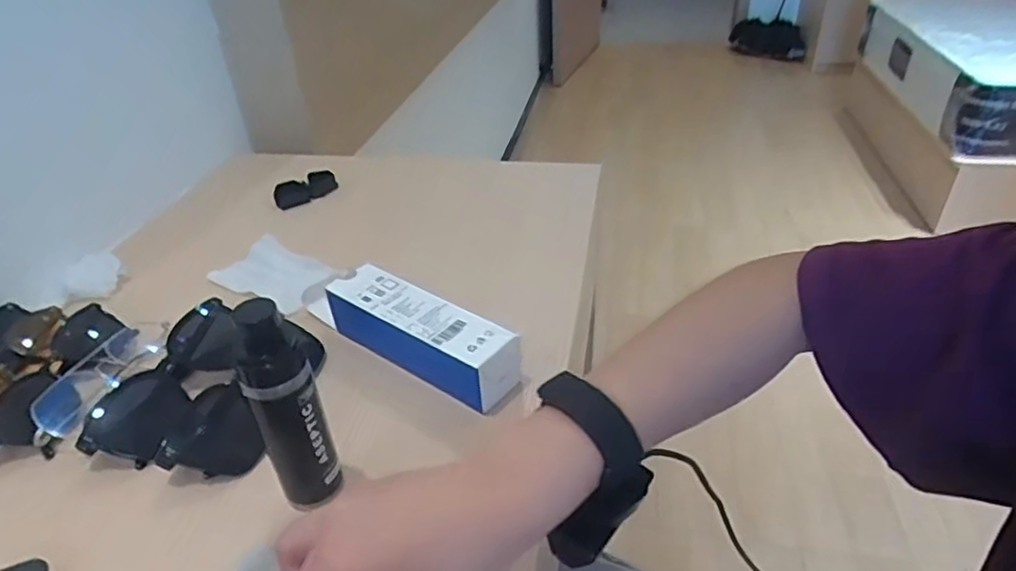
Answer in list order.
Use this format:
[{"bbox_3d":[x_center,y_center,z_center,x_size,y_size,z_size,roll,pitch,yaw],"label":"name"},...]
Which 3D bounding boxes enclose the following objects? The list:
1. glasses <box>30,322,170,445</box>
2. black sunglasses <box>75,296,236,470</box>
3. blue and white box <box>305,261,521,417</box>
[{"bbox_3d":[-0.307,0.064,0.477,0.038,0.029,0.137,0,35,5],"label":"glasses"},{"bbox_3d":[-0.246,0.069,0.463,0.053,0.037,0.139,9,37,18],"label":"black sunglasses"},{"bbox_3d":[-0.078,0.035,0.486,0.195,0.053,0.047,22,42,32],"label":"blue and white box"}]

